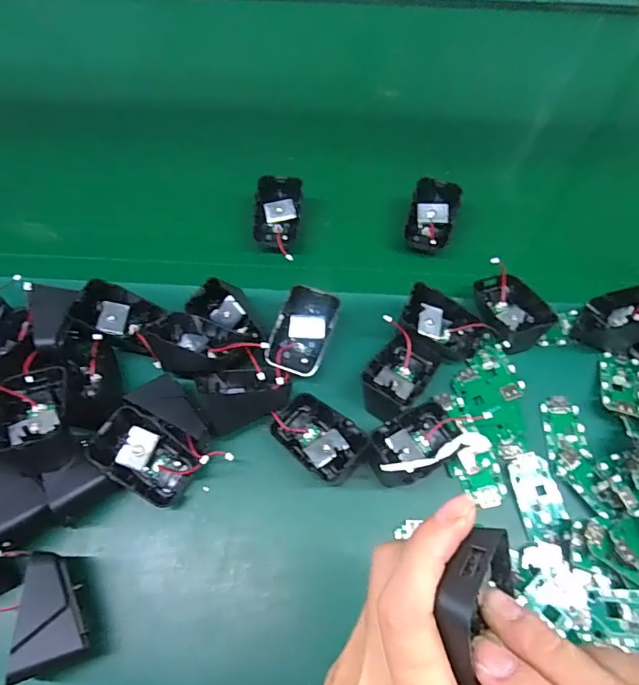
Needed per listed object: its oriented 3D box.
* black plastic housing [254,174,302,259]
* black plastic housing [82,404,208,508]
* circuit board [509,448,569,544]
[{"bbox_3d":[-0.040,-0.123,0.451,0.044,0.016,0.071,5,89,-11],"label":"black plastic housing"},{"bbox_3d":[-0.125,0.082,0.338,0.066,0.044,0.049,25,66,12],"label":"black plastic housing"},{"bbox_3d":[0.159,0.111,0.342,0.032,0.010,0.059,-9,63,-6],"label":"circuit board"}]

